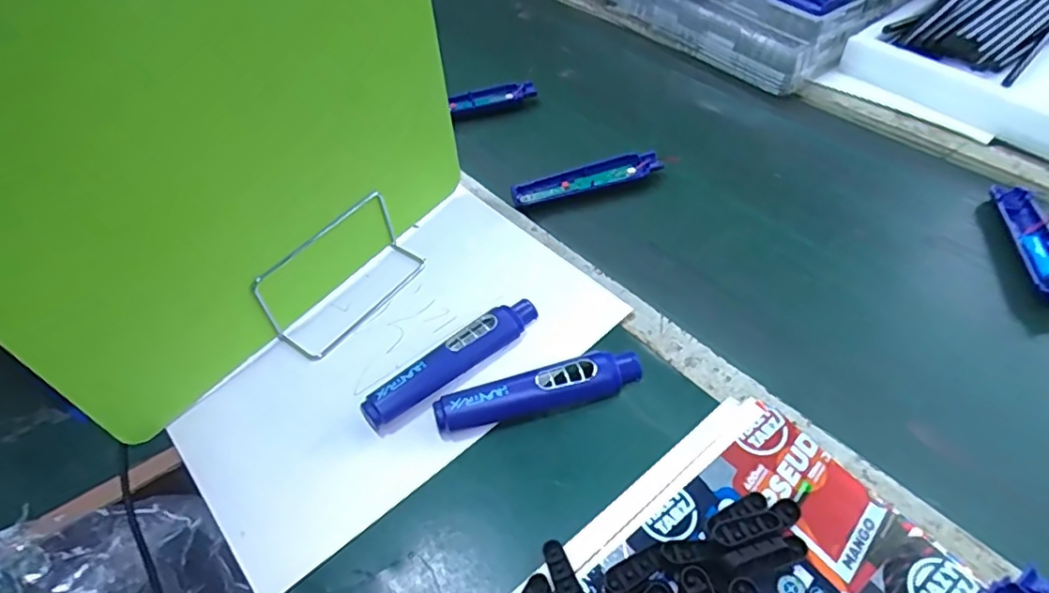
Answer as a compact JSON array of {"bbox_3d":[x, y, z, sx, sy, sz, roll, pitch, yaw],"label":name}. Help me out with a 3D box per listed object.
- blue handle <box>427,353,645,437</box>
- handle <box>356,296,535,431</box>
[{"bbox_3d":[0.013,0.078,0.482,0.172,0.028,0.032,-16,53,-9],"label":"blue handle"},{"bbox_3d":[-0.060,0.053,0.509,0.170,0.025,0.033,-36,59,-23],"label":"handle"}]

